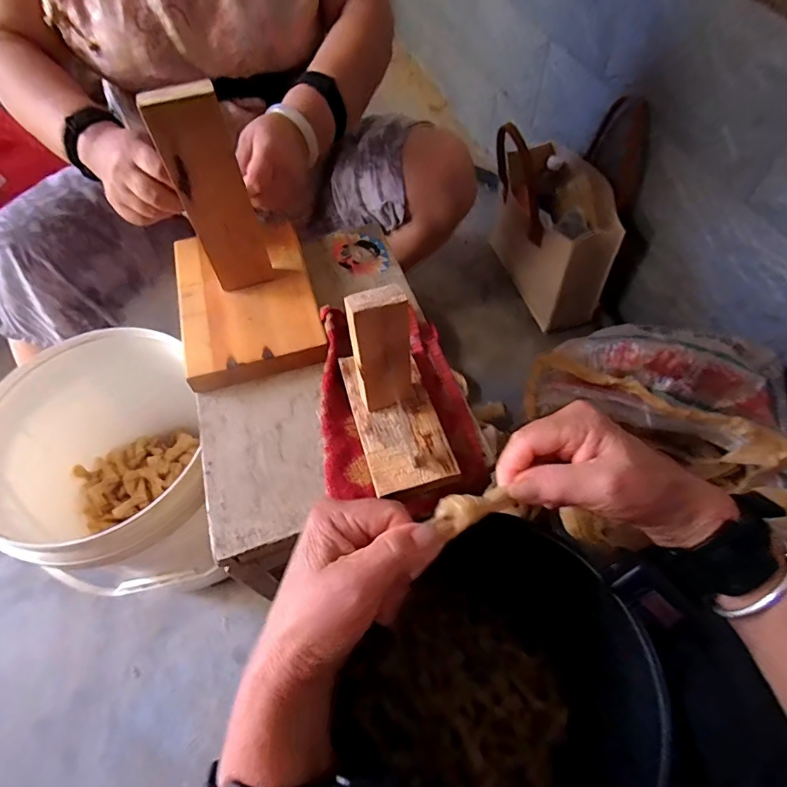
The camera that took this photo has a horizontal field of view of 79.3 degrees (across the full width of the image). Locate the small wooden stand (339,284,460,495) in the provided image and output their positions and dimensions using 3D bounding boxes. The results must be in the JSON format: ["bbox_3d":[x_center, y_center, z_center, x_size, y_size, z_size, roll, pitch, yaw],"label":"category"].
[{"bbox_3d":[0.002,-0.009,0.388,0.074,0.140,0.148,-15,57,-8],"label":"small wooden stand"}]

